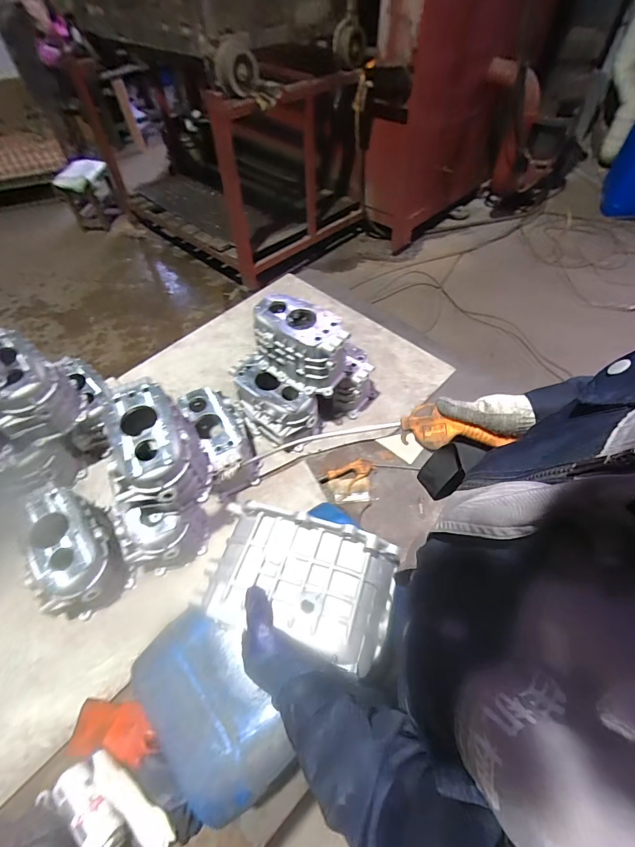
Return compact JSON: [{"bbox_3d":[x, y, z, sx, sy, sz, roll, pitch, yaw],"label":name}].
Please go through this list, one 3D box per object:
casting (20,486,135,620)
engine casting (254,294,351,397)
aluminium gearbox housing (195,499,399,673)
[{"bbox_3d":[-0.533,0.277,0.857,0.161,0.165,0.254,-22,56,-14],"label":"casting"},{"bbox_3d":[-0.040,-0.209,0.985,0.251,0.162,0.142,35,62,23],"label":"engine casting"},{"bbox_3d":[-0.021,0.204,0.520,0.247,0.058,0.167,15,56,12],"label":"aluminium gearbox housing"}]

